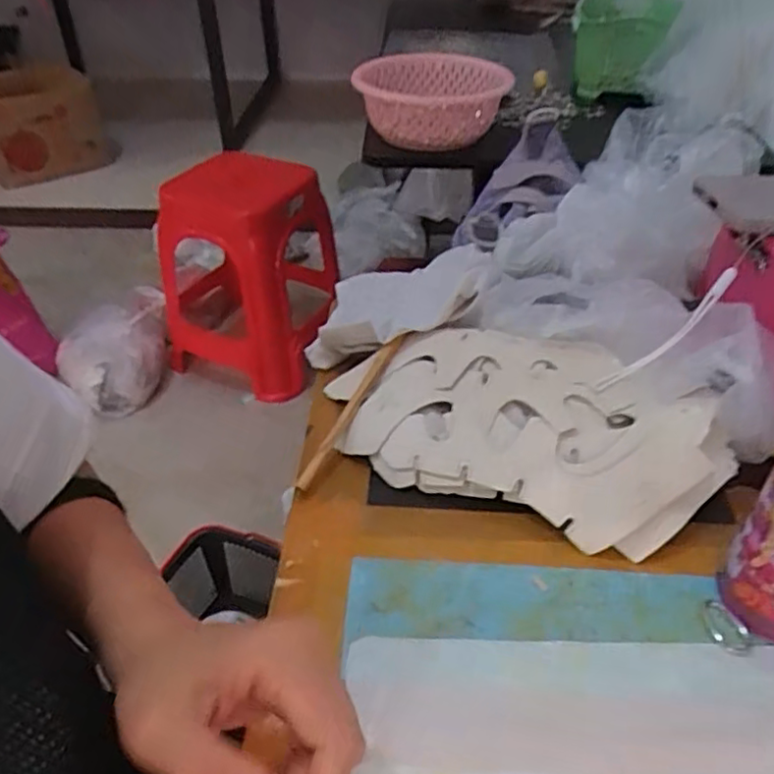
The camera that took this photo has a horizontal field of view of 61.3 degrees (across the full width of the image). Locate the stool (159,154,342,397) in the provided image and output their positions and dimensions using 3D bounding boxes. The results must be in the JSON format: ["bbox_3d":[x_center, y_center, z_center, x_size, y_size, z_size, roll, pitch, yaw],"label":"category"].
[{"bbox_3d":[-0.346,-0.300,1.593,0.384,0.498,0.393,6,41,6],"label":"stool"}]

